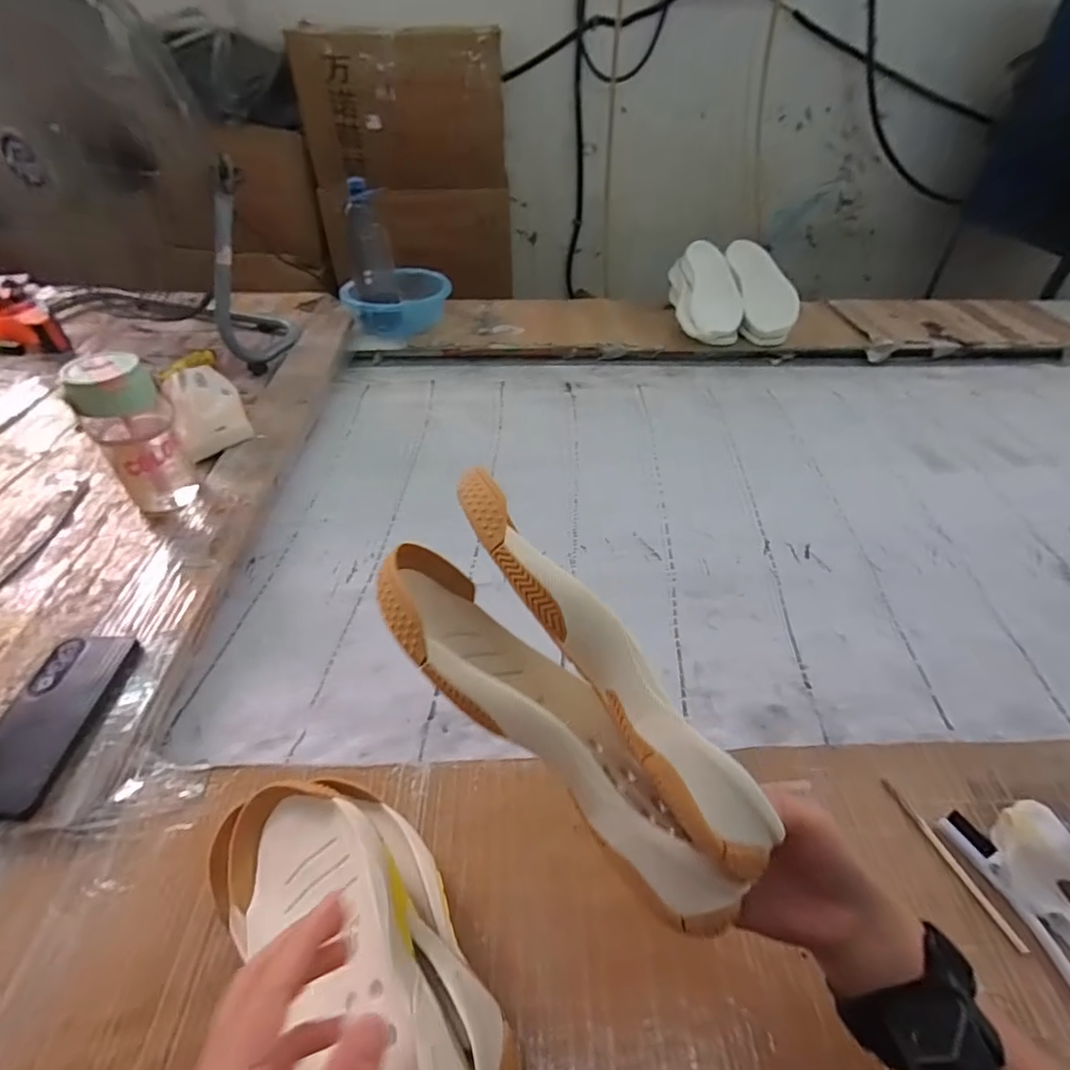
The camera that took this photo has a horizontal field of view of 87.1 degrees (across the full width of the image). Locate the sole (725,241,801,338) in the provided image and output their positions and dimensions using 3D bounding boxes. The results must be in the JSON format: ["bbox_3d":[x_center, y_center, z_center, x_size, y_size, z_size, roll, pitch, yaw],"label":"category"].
[{"bbox_3d":[0.471,-0.530,1.187,0.103,0.055,0.281,-3,63,-7],"label":"sole"}]

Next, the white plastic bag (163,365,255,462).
[{"bbox_3d":[-0.472,-0.184,0.816,0.089,0.083,0.143,-22,49,-22],"label":"white plastic bag"}]

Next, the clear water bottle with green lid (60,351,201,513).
[{"bbox_3d":[-0.478,-0.121,0.678,0.085,0.177,0.084,-29,52,-27],"label":"clear water bottle with green lid"}]

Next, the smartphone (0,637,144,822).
[{"bbox_3d":[-0.420,0.159,0.489,0.075,0.015,0.163,9,41,-5],"label":"smartphone"}]

